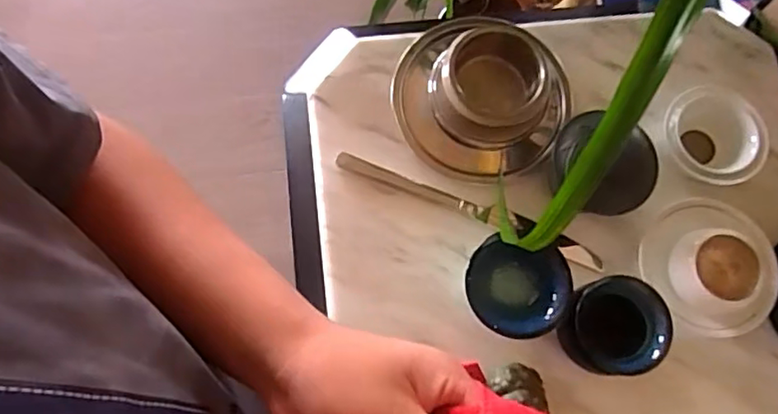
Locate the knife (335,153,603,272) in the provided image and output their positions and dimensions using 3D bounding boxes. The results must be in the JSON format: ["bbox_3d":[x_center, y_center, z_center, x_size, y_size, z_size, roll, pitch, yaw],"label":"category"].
[{"bbox_3d":[0.059,-0.001,0.443,0.207,0.007,0.017,22,74,6],"label":"knife"}]

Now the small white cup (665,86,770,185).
[{"bbox_3d":[0.237,-0.050,0.446,0.064,0.050,0.067,0,73,-1],"label":"small white cup"}]

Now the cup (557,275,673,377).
[{"bbox_3d":[0.144,0.080,0.391,0.054,0.060,0.057,0,75,-1],"label":"cup"}]

